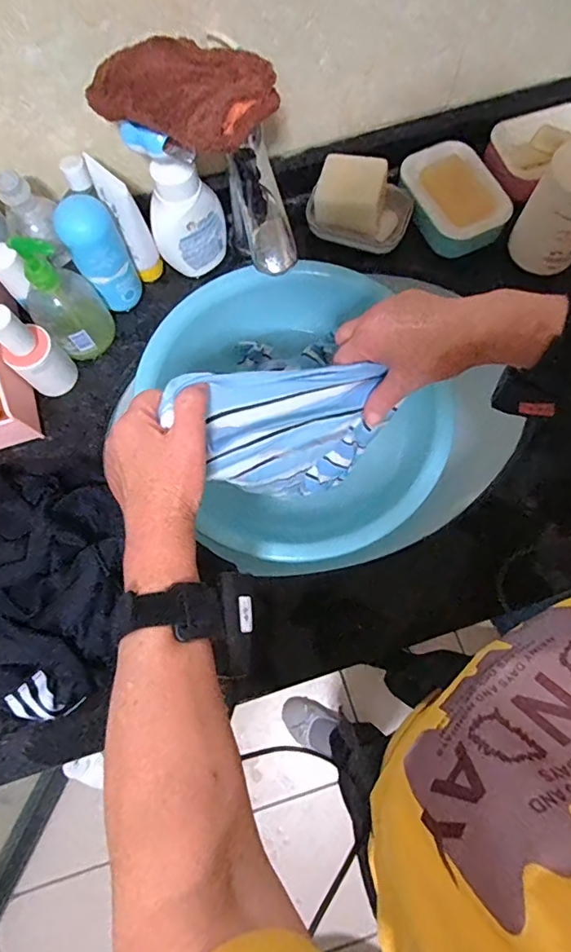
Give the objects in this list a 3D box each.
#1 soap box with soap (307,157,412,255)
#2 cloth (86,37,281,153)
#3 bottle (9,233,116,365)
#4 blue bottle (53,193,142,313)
[{"bbox_3d":[0.088,-0.312,0.562,0.112,0.056,0.081,18,76,6],"label":"soap box with soap"},{"bbox_3d":[-0.078,-0.303,0.389,0.145,0.035,0.073,27,77,8],"label":"cloth"},{"bbox_3d":[-0.227,-0.180,0.506,0.068,0.132,0.060,-36,77,-8],"label":"bottle"},{"bbox_3d":[-0.193,-0.233,0.517,0.053,0.118,0.059,-31,76,-7],"label":"blue bottle"}]

